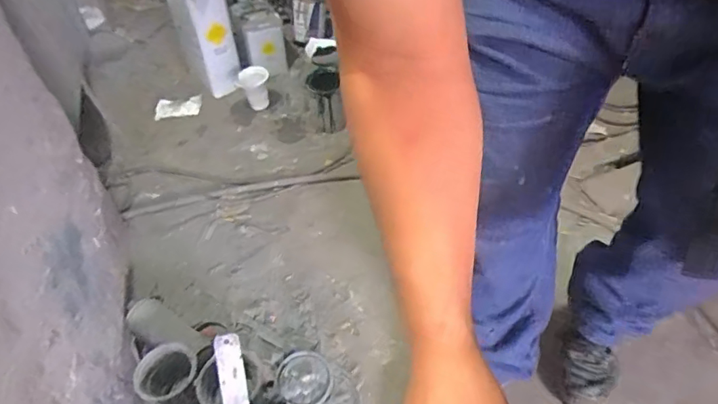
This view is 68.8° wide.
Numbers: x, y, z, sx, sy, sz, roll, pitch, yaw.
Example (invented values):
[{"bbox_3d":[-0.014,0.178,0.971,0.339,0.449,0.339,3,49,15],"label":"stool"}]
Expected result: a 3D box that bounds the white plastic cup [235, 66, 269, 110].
[{"bbox_3d":[-0.287,-0.314,1.440,0.085,0.090,0.079,-3,48,3],"label":"white plastic cup"}]

